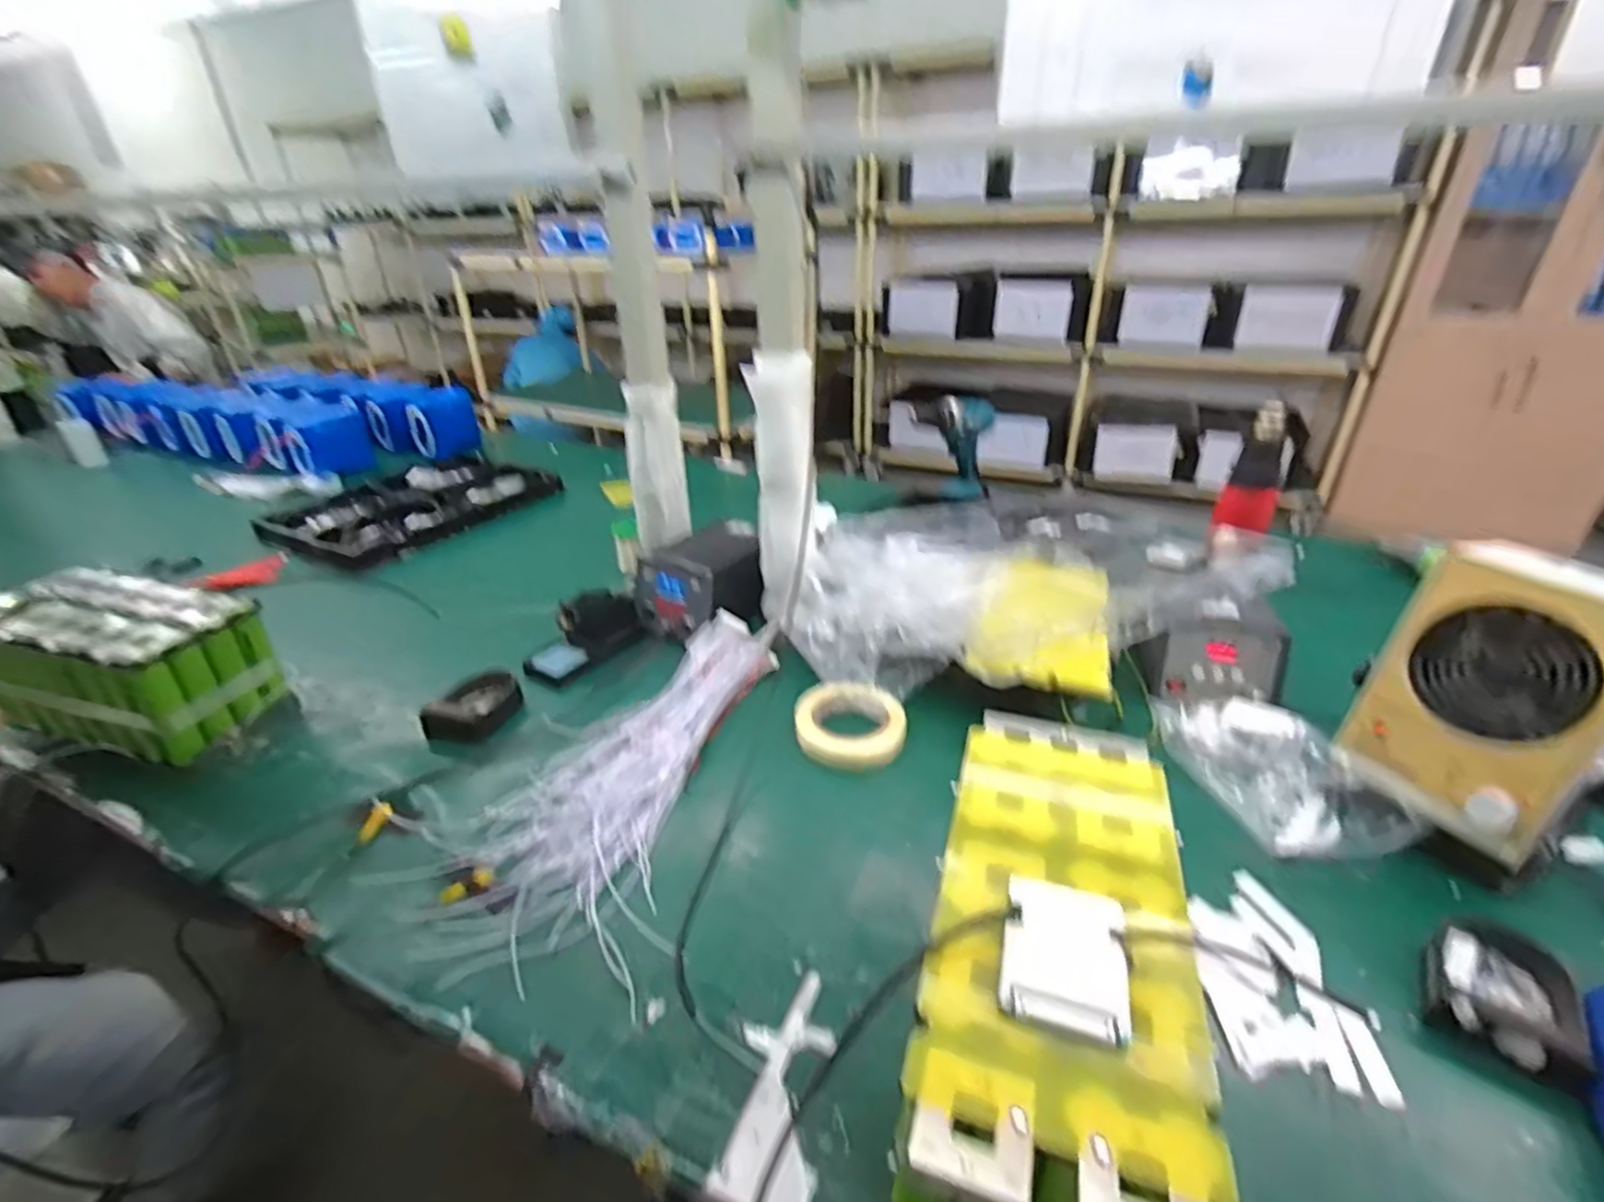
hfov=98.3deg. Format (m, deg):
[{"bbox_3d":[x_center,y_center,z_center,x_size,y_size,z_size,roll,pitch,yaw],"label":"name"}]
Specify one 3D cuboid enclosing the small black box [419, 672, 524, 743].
[{"bbox_3d":[-0.378,0.121,0.801,0.073,0.031,0.112,16,33,29],"label":"small black box"}]

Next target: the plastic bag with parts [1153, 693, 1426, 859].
[{"bbox_3d":[0.440,0.160,0.663,0.108,0.071,0.217,-13,31,-20],"label":"plastic bag with parts"}]

